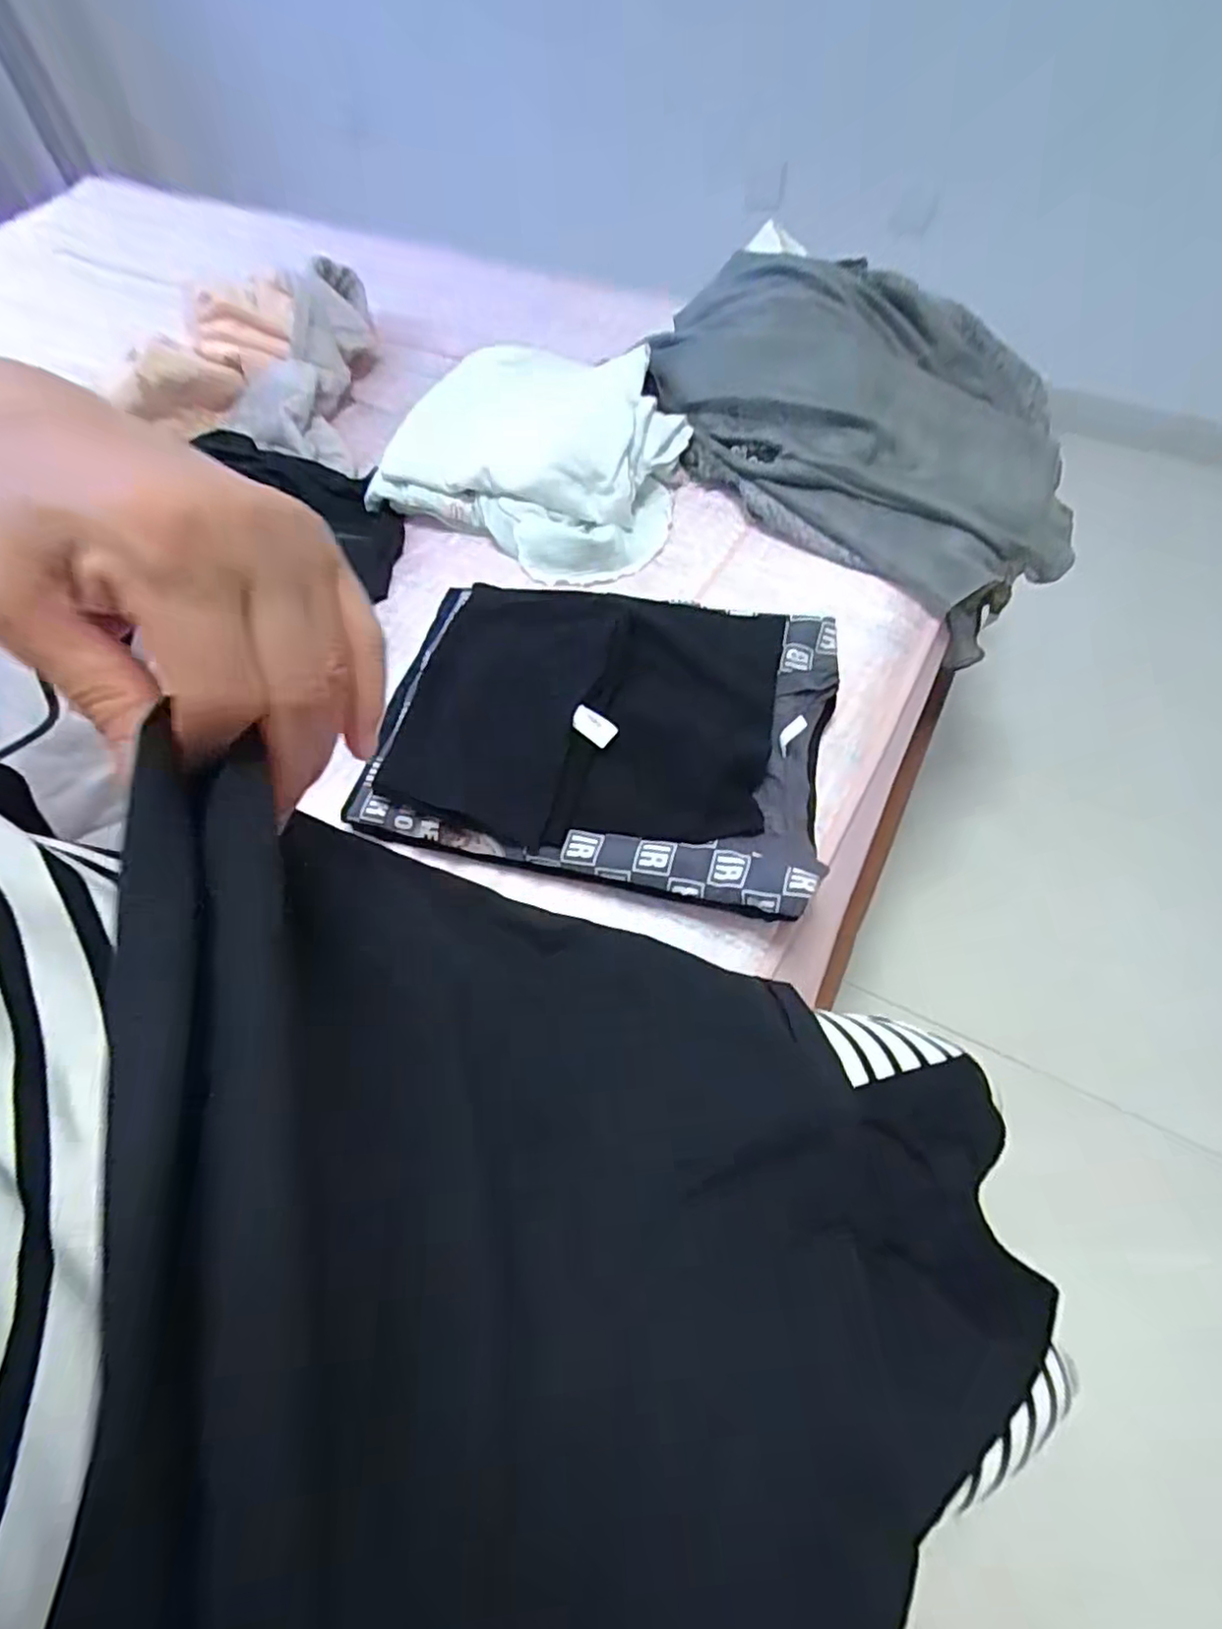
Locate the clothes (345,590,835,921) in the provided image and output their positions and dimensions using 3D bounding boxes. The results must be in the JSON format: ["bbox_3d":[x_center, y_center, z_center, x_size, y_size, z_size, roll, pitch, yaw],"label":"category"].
[{"bbox_3d":[-0.009,-0.075,0.578,0.372,0.045,0.271,10,60,8],"label":"clothes"}]

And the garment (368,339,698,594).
[{"bbox_3d":[-0.067,-0.401,0.751,0.300,0.111,0.270,22,63,15],"label":"garment"}]

